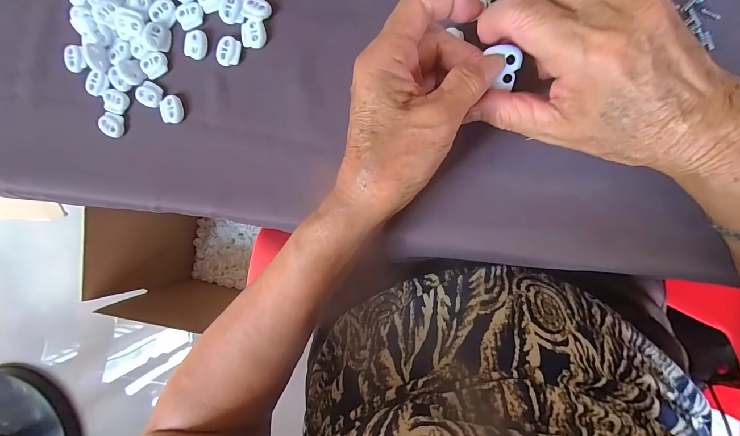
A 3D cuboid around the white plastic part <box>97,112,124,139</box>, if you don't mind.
[{"bbox_3d":[-0.219,-0.079,0.288,0.020,0.006,0.019,0,93,9],"label":"white plastic part"}]

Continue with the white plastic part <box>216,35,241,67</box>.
[{"bbox_3d":[-0.112,-0.132,0.268,0.019,0.004,0.023,18,95,8],"label":"white plastic part"}]

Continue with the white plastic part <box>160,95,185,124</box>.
[{"bbox_3d":[-0.163,-0.089,0.278,0.018,0.005,0.023,-17,90,10],"label":"white plastic part"}]

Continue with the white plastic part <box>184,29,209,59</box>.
[{"bbox_3d":[-0.140,-0.140,0.272,0.019,0.004,0.023,9,94,9],"label":"white plastic part"}]

